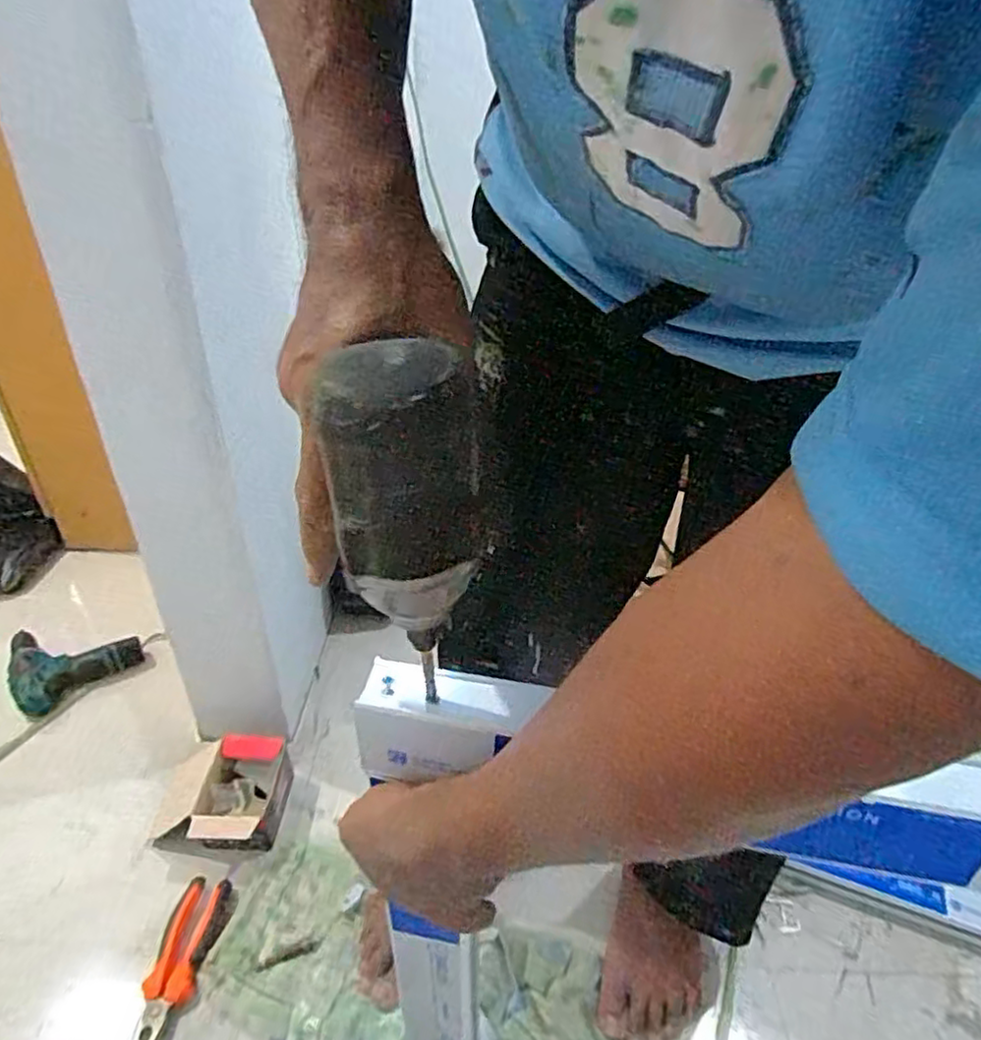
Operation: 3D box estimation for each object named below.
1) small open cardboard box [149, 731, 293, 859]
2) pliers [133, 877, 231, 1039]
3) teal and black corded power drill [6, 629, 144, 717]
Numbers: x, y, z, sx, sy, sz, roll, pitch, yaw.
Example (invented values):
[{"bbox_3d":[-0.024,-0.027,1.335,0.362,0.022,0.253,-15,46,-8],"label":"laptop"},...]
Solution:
[{"bbox_3d":[-0.372,0.376,0.910,0.166,0.073,0.151,2,35,1],"label":"small open cardboard box"},{"bbox_3d":[-0.355,0.500,0.753,0.056,0.013,0.186,1,35,0],"label":"pliers"},{"bbox_3d":[-0.693,0.225,1.104,0.186,0.061,0.155,-26,43,-34],"label":"teal and black corded power drill"}]

